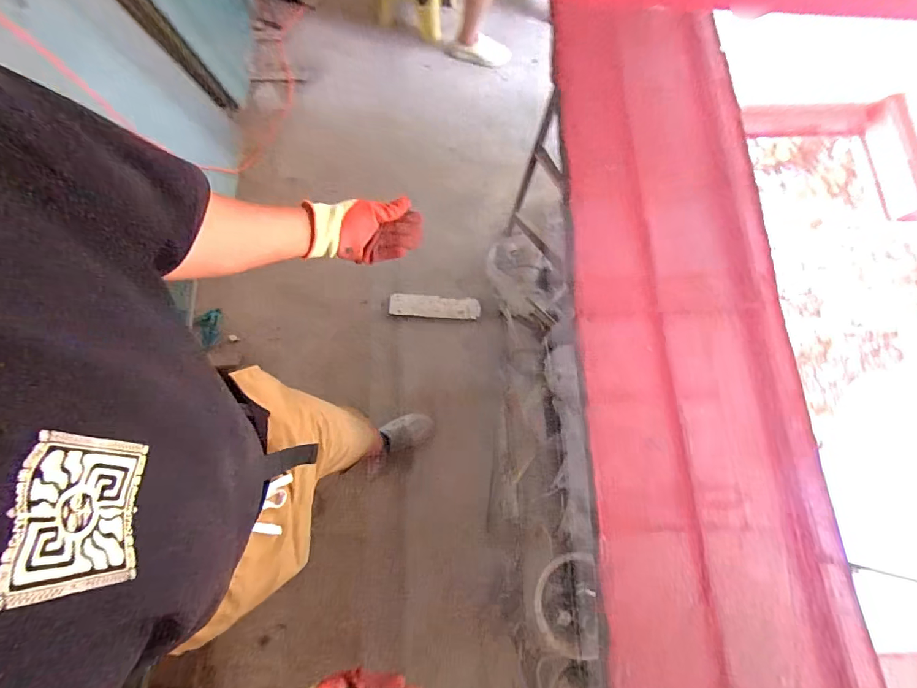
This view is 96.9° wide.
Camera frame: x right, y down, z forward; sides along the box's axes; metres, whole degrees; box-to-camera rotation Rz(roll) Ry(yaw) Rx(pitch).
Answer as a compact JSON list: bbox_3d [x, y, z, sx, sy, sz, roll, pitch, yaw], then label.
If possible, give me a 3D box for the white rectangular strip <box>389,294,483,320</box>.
[{"bbox_3d":[-0.091,-0.149,1.560,0.347,0.042,0.092,3,76,-3],"label":"white rectangular strip"}]

